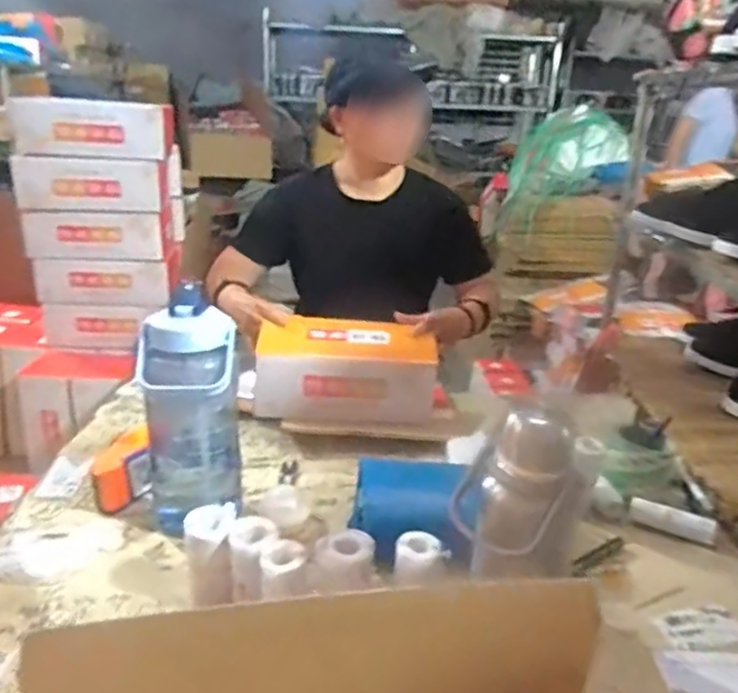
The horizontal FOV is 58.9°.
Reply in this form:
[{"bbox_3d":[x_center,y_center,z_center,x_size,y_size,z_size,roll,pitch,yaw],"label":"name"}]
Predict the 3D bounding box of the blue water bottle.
[{"bbox_3d":[-0.208,0.080,0.771,0.103,0.283,0.087,-5,22,-18],"label":"blue water bottle"}]

